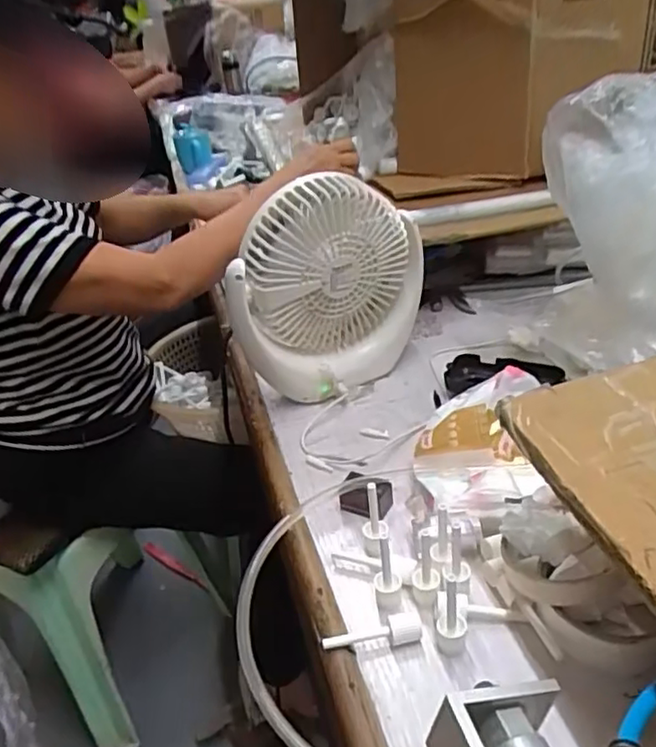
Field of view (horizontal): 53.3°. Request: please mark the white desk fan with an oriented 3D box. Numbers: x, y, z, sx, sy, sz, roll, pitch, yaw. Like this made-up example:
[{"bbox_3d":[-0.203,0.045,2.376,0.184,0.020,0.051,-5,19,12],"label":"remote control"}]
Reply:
[{"bbox_3d":[0.001,-0.084,0.646,0.193,0.198,0.071,-24,35,-23],"label":"white desk fan"}]

